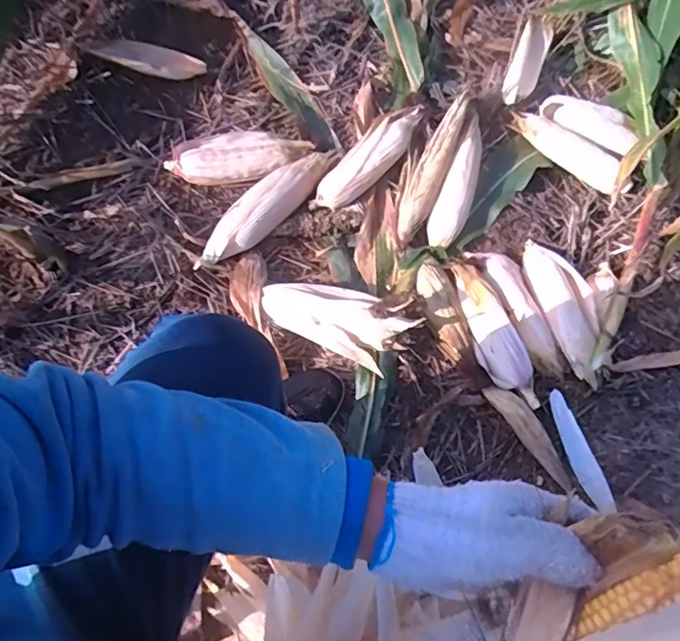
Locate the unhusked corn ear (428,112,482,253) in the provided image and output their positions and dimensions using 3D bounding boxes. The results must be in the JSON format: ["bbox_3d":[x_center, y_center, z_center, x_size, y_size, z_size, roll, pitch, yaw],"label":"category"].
[{"bbox_3d":[0.209,-0.237,0.888,0.055,0.048,0.236,22,74,5],"label":"unhusked corn ear"}]

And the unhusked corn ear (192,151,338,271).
[{"bbox_3d":[-0.126,-0.198,0.893,0.310,0.050,0.072,-41,79,-12],"label":"unhusked corn ear"}]

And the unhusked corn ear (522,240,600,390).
[{"bbox_3d":[0.368,-0.022,0.847,0.085,0.046,0.245,-16,75,-6],"label":"unhusked corn ear"}]

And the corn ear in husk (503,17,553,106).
[{"bbox_3d":[0.349,-0.482,0.971,0.060,0.038,0.221,21,74,5],"label":"corn ear in husk"}]

